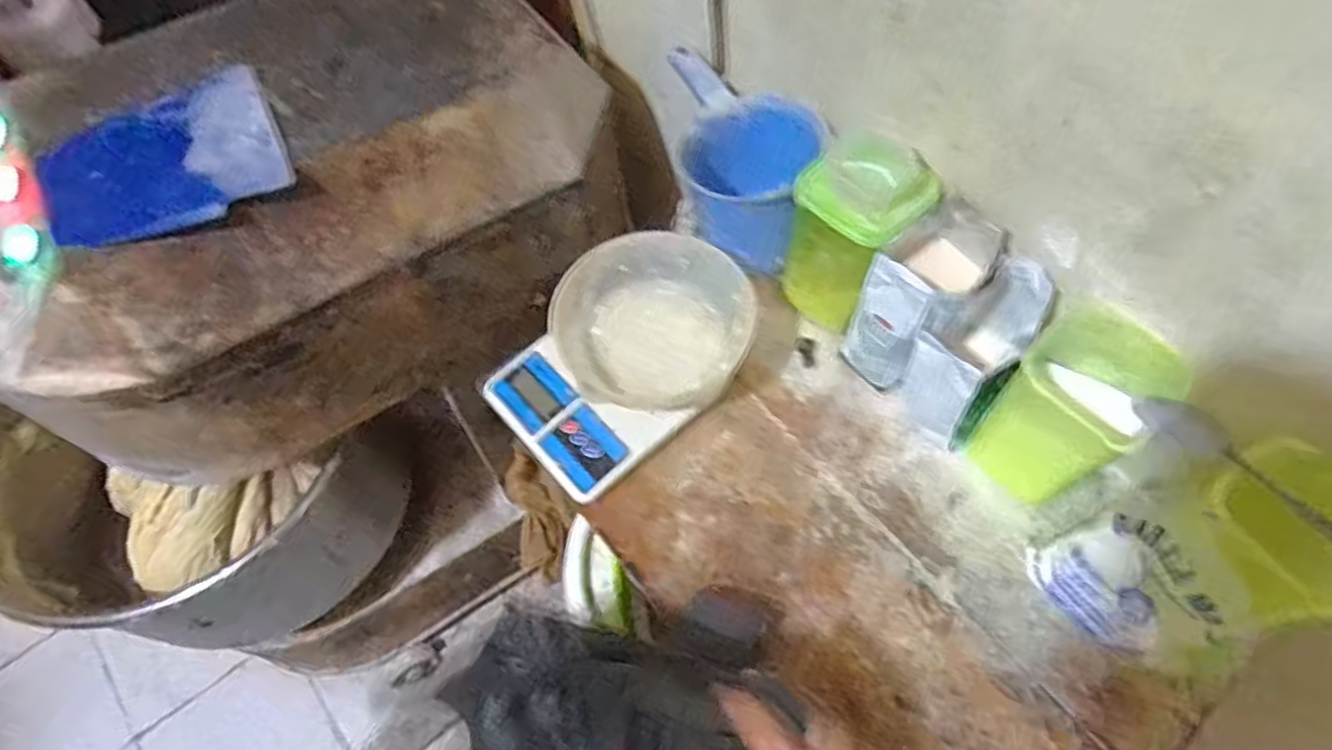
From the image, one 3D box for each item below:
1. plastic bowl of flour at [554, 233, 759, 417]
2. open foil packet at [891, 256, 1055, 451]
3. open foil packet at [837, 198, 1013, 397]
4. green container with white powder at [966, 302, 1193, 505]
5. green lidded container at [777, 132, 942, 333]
[{"bbox_3d":[-0.009,-0.045,0.655,0.173,0.070,0.160,6,60,4],"label":"plastic bowl of flour"},{"bbox_3d":[0.254,-0.016,0.609,0.077,0.151,0.124,32,65,18],"label":"open foil packet"},{"bbox_3d":[0.222,-0.063,0.622,0.114,0.142,0.078,-40,67,-20],"label":"open foil packet"},{"bbox_3d":[0.315,0.031,0.573,0.099,0.145,0.100,-37,66,-19],"label":"green container with white powder"},{"bbox_3d":[0.167,-0.121,0.641,0.092,0.167,0.093,-38,66,-19],"label":"green lidded container"}]

